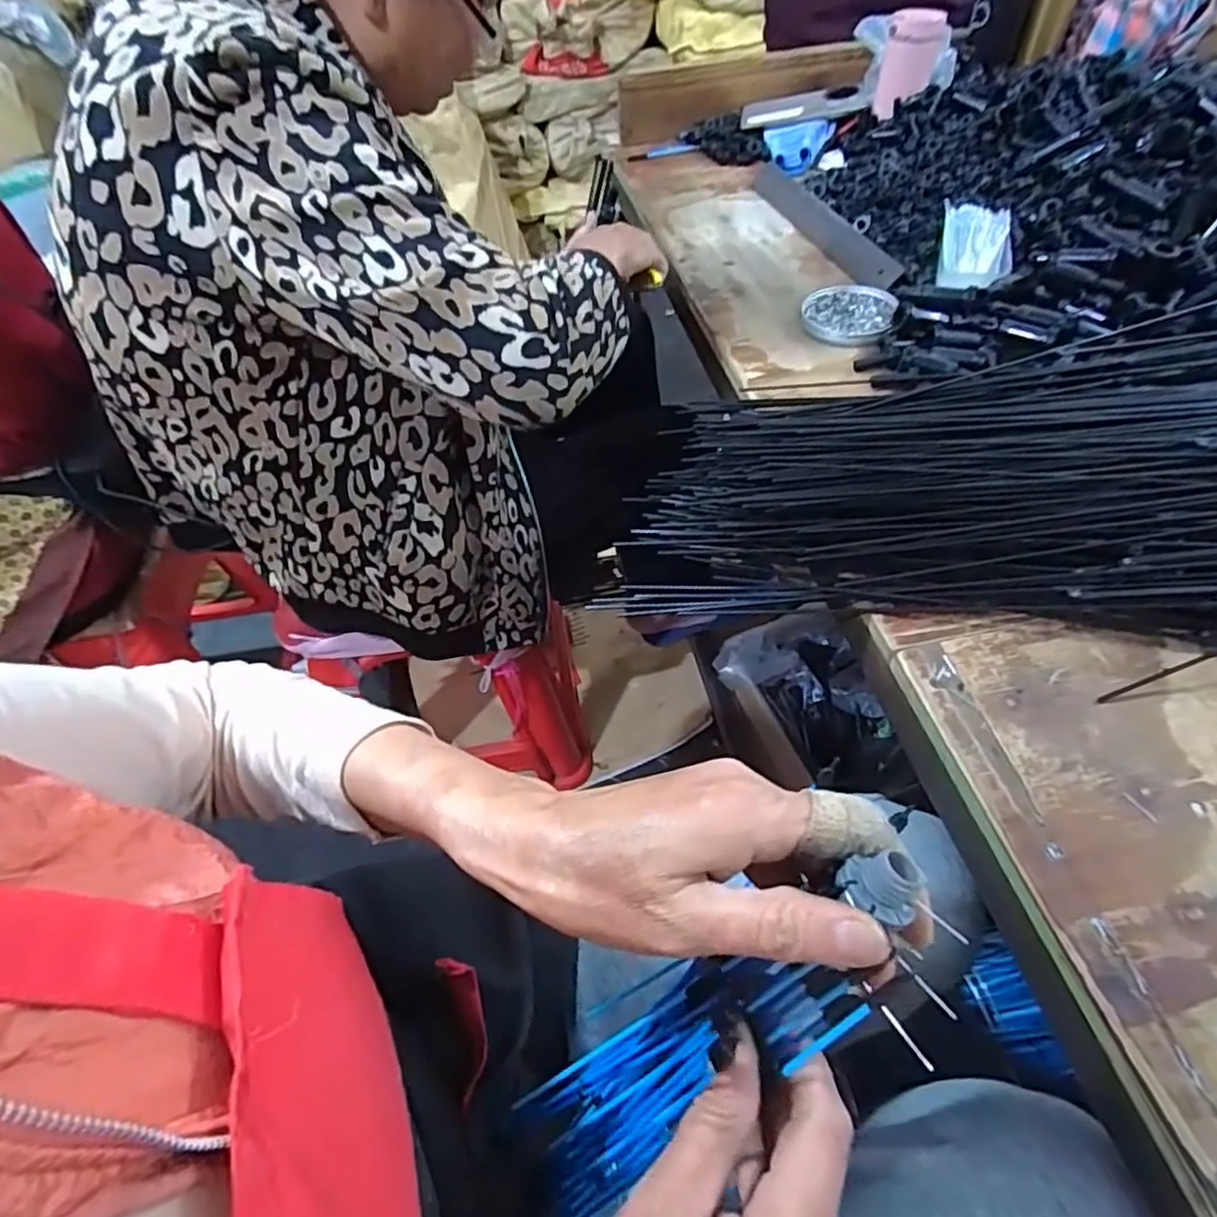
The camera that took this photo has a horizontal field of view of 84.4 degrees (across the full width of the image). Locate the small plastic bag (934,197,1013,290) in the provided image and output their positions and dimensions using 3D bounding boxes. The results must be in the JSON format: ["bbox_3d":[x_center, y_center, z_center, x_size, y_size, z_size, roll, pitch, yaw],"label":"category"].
[{"bbox_3d":[0.362,-0.357,0.661,0.064,0.022,0.164,14,52,13],"label":"small plastic bag"}]

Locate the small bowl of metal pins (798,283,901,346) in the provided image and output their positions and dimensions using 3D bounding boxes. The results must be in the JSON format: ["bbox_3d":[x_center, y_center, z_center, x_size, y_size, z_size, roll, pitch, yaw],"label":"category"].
[{"bbox_3d":[0.232,-0.286,0.653,0.084,0.019,0.088,-1,51,1],"label":"small bowl of metal pins"}]

